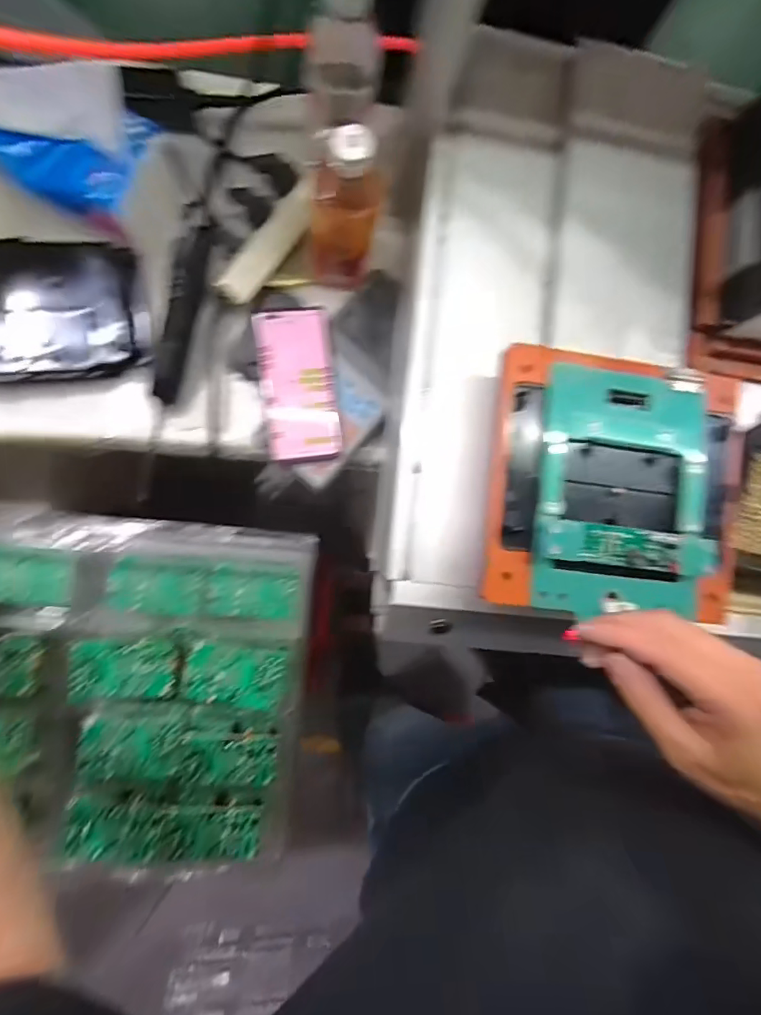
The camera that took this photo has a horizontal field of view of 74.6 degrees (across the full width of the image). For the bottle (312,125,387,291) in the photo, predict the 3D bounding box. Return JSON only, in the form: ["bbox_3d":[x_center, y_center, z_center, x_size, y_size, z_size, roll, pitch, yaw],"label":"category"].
[{"bbox_3d":[-0.033,-0.276,0.483,0.058,0.167,0.055,0,88,-8],"label":"bottle"}]

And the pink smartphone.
[{"bbox_3d":[-0.087,-0.131,0.538,0.078,0.014,0.161,-7,94,-8],"label":"pink smartphone"}]

